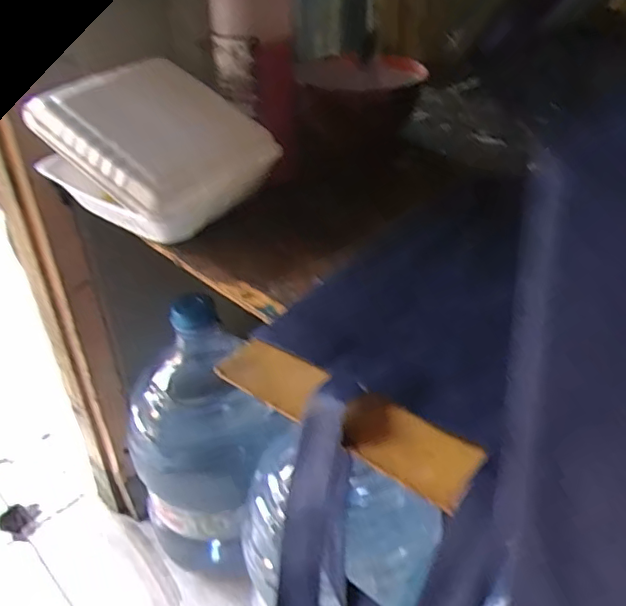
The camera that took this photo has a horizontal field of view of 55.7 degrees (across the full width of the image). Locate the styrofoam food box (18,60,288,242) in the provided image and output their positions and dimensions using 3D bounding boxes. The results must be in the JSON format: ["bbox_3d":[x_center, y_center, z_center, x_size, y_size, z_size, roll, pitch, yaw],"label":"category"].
[{"bbox_3d":[-0.154,-0.150,0.576,0.175,0.115,0.164,20,41,29],"label":"styrofoam food box"}]

